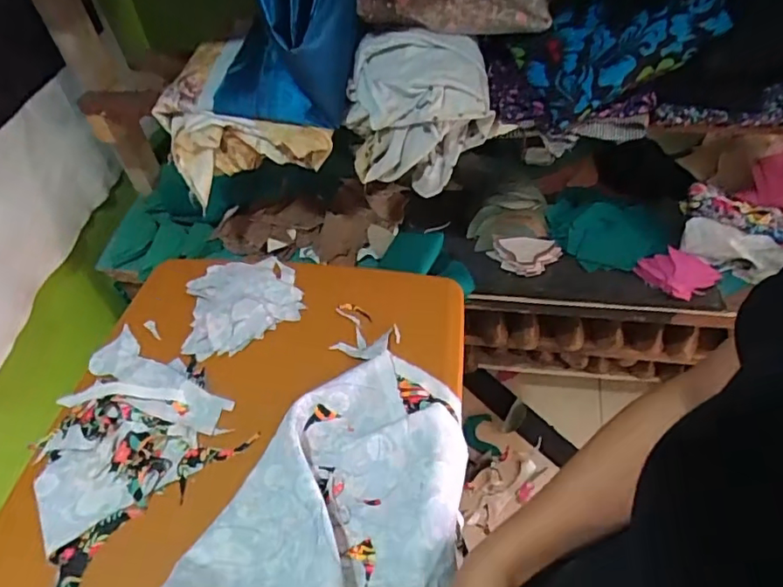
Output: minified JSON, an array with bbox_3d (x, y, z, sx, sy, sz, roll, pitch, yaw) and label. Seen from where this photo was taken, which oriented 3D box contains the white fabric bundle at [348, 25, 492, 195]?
[{"bbox_3d":[0.038,-0.247,0.759,0.179,0.164,0.122,1,49,5],"label":"white fabric bundle"}]

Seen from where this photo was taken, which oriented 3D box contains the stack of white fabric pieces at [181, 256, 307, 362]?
[{"bbox_3d":[-0.206,0.010,0.776,0.155,0.020,0.159,-9,49,-4],"label":"stack of white fabric pieces"}]

